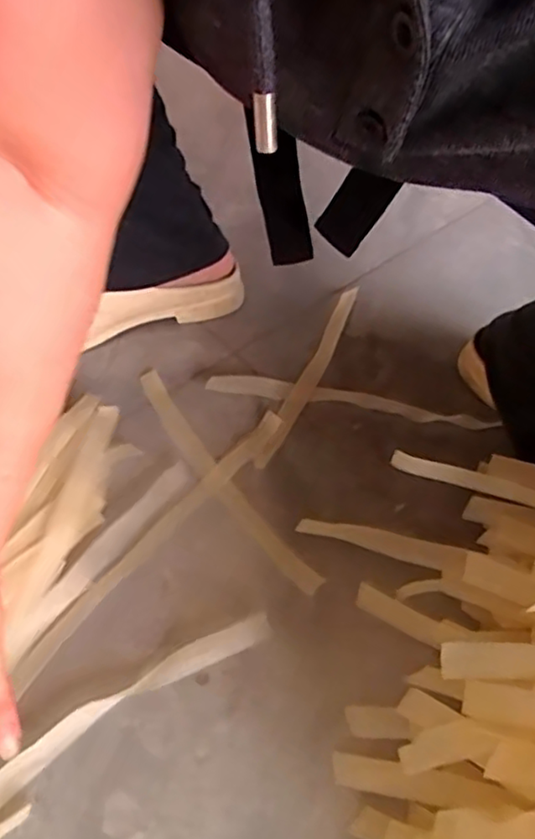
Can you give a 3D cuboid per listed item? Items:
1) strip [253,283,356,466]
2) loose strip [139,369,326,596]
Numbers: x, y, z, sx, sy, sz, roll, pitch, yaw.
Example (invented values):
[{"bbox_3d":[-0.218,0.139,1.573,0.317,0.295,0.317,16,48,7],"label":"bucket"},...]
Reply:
[{"bbox_3d":[0.041,-0.046,0.586,0.019,0.010,0.229,19,55,15],"label":"strip"},{"bbox_3d":[-0.042,0.043,0.522,0.021,0.010,0.255,-30,58,-21],"label":"loose strip"}]

